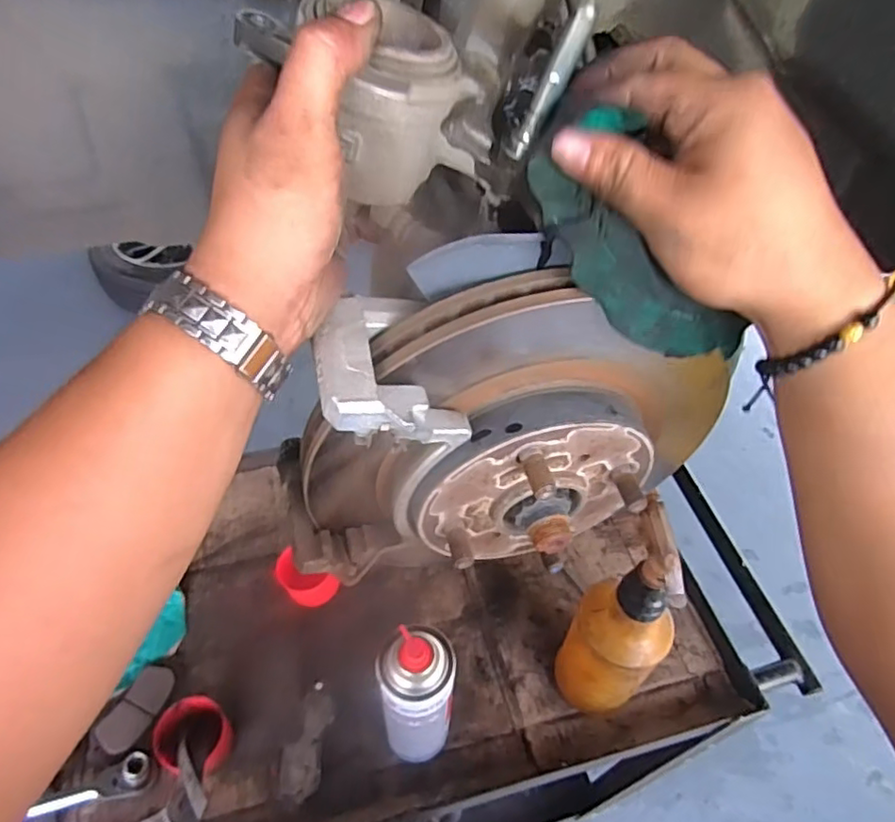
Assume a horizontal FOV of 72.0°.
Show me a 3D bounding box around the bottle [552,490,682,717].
[{"bbox_3d":[0.159,0.206,0.576,0.088,0.294,0.075,36,58,24],"label":"bottle"}]

